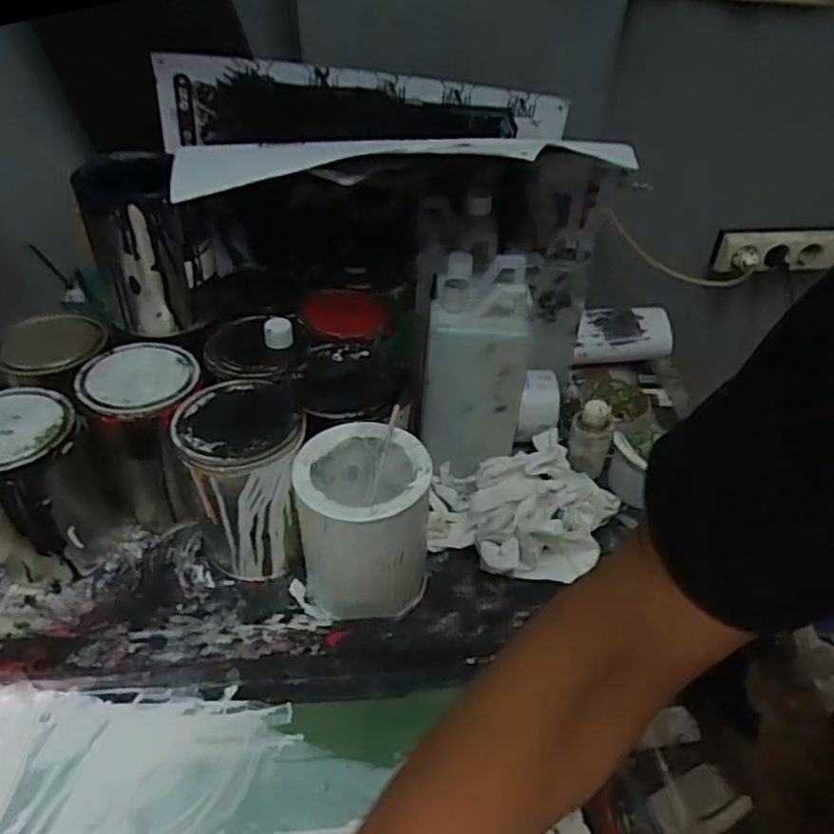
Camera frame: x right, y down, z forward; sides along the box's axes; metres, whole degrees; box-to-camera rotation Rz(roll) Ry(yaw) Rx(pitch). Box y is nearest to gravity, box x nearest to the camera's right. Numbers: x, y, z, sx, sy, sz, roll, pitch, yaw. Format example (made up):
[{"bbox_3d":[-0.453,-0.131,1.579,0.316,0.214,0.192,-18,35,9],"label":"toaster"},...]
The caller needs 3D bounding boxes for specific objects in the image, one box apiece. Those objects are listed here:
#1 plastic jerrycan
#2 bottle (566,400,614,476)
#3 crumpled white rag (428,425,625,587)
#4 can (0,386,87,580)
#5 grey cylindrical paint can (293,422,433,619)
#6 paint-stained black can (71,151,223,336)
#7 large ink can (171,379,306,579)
[{"bbox_3d":[0.063,-0.057,0.658,0.095,0.179,0.121,5,40,10],"label":"plastic jerrycan"},{"bbox_3d":[0.184,0.022,0.687,0.044,0.081,0.034,9,41,15],"label":"bottle"},{"bbox_3d":[0.103,0.090,0.638,0.189,0.059,0.147,-13,41,-19],"label":"crumpled white rag"},{"bbox_3d":[-0.340,0.064,0.580,0.106,0.153,0.098,-2,40,2],"label":"can"},{"bbox_3d":[-0.043,0.092,0.557,0.105,0.144,0.106,-2,40,2],"label":"grey cylindrical paint can"},{"bbox_3d":[-0.252,-0.161,0.624,0.107,0.152,0.107,-18,44,-22],"label":"paint-stained black can"},{"bbox_3d":[-0.146,0.058,0.586,0.107,0.157,0.103,-10,40,-8],"label":"large ink can"}]

